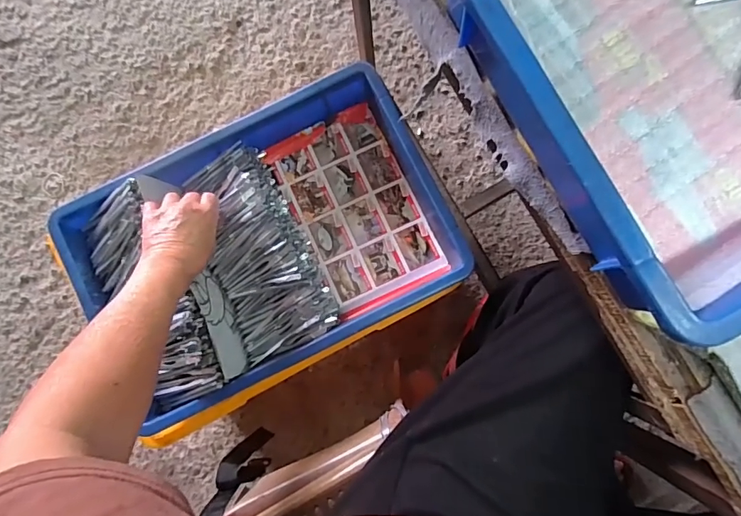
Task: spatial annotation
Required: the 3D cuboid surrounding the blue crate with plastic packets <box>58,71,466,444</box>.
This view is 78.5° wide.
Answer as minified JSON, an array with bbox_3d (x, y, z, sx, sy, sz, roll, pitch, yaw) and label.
[{"bbox_3d":[-0.127,-0.015,0.562,0.426,0.095,0.297,-25,84,-1],"label":"blue crate with plastic packets"}]

